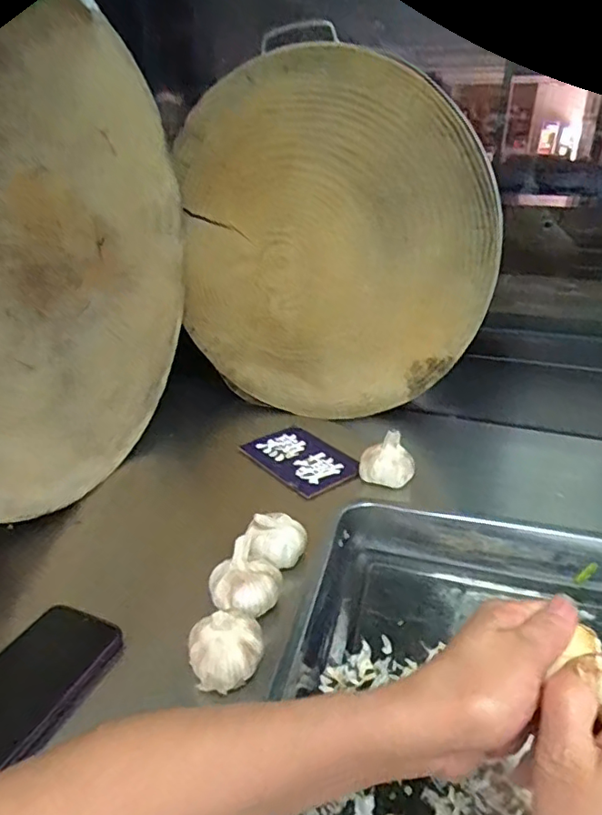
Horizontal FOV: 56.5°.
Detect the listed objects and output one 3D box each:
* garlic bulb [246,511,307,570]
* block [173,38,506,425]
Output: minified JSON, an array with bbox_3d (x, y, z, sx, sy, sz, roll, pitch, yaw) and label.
[{"bbox_3d":[-0.022,0.125,0.525,0.056,0.039,0.048,-2,25,-9],"label":"garlic bulb"},{"bbox_3d":[0.035,-0.174,0.673,0.379,0.398,0.066,8,25,13],"label":"block"}]

